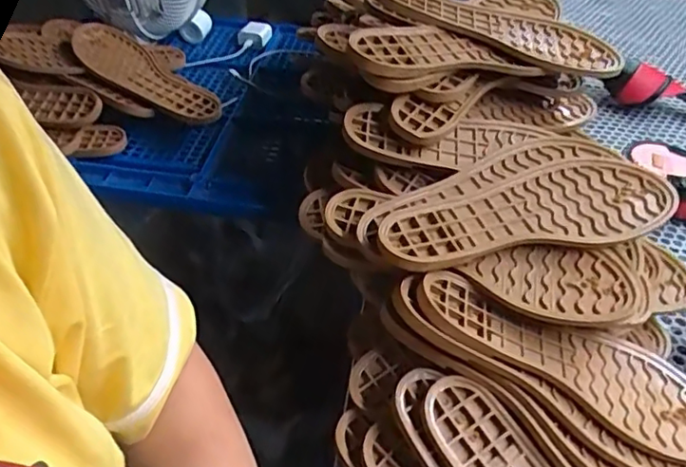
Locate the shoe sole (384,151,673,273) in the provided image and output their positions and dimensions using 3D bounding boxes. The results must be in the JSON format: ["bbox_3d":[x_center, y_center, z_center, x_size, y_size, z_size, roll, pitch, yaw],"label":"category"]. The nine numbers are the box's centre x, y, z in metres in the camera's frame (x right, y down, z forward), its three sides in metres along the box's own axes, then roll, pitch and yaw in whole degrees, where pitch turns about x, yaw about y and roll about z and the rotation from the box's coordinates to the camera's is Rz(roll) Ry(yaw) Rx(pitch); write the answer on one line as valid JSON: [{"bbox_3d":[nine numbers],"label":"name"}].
[{"bbox_3d":[0.150,-0.024,0.498,0.250,0.028,0.098,-7,45,-10],"label":"shoe sole"}]

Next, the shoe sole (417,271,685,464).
[{"bbox_3d":[0.175,0.097,0.455,0.249,0.016,0.088,26,44,0],"label":"shoe sole"}]

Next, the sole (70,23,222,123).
[{"bbox_3d":[-0.261,-0.211,0.772,0.239,0.020,0.083,34,57,18],"label":"sole"}]

